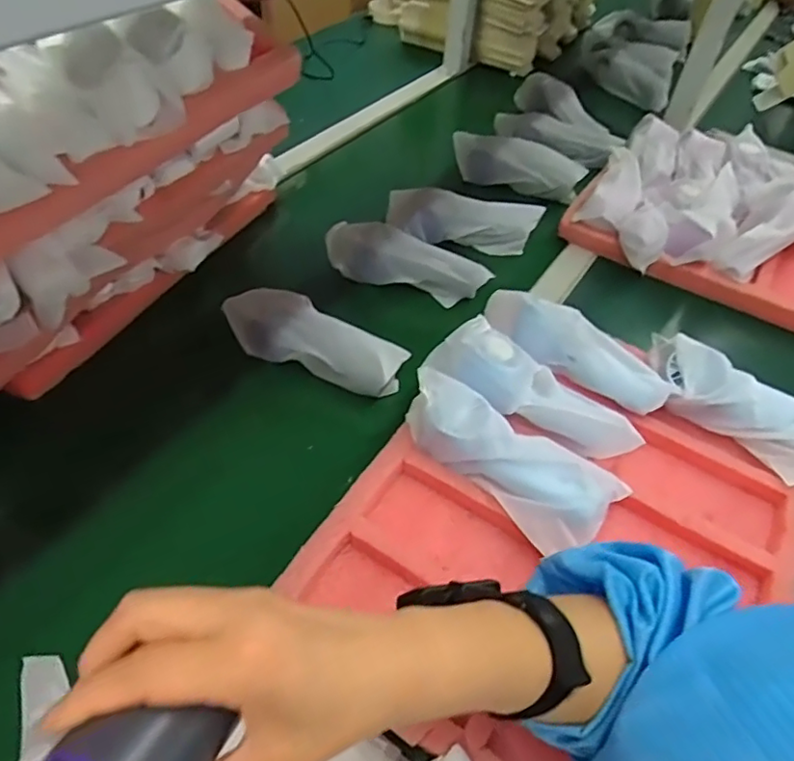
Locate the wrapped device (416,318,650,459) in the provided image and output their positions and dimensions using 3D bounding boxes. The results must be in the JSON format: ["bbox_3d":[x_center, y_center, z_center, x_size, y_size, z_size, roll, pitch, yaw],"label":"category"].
[{"bbox_3d":[0.123,0.005,0.526,0.184,0.046,0.061,32,52,4],"label":"wrapped device"}]

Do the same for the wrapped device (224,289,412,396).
[{"bbox_3d":[-0.086,-0.042,0.603,0.190,0.056,0.052,23,50,15],"label":"wrapped device"}]

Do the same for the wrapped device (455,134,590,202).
[{"bbox_3d":[0.175,-0.313,0.866,0.186,0.057,0.048,17,49,10],"label":"wrapped device"}]

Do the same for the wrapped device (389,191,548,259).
[{"bbox_3d":[0.087,-0.209,0.776,0.196,0.062,0.053,9,48,2],"label":"wrapped device"}]

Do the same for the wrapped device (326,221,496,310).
[{"bbox_3d":[0.009,-0.139,0.706,0.192,0.058,0.066,20,49,13],"label":"wrapped device"}]

